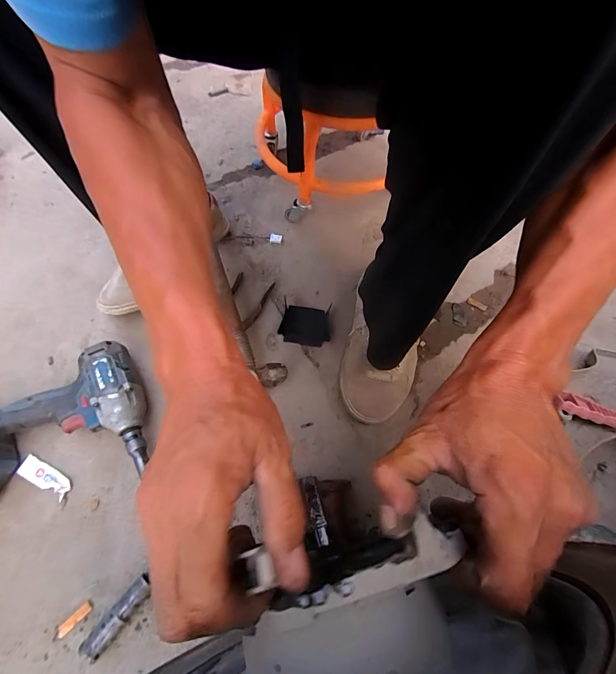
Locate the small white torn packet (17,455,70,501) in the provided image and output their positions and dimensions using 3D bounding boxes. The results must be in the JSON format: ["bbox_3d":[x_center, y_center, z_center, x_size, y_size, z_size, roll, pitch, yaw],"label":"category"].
[{"bbox_3d":[-0.331,0.175,0.414,0.073,0.004,0.025,24,63,10],"label":"small white torn packet"}]

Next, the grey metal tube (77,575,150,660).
[{"bbox_3d":[-0.198,0.296,0.349,0.020,0.022,0.076,38,66,16],"label":"grey metal tube"}]

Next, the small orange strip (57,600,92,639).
[{"bbox_3d":[-0.251,0.304,0.353,0.037,0.005,0.011,-39,70,-21],"label":"small orange strip"}]

